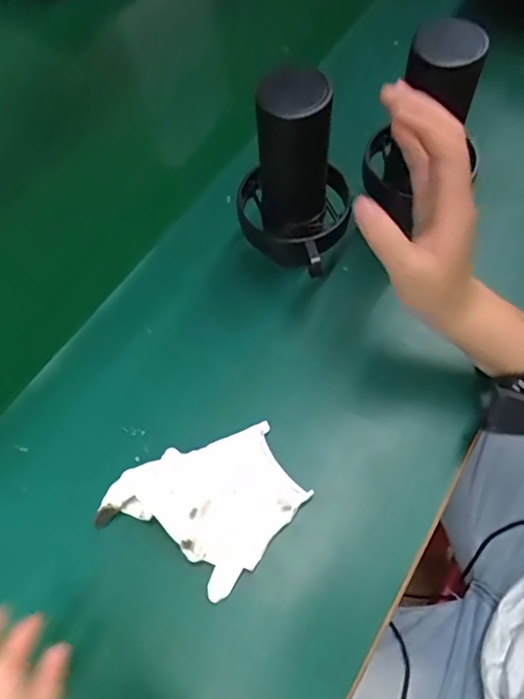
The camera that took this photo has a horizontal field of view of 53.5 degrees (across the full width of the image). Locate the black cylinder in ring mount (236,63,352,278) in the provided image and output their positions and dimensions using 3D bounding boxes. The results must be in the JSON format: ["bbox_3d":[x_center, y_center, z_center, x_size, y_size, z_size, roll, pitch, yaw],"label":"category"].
[{"bbox_3d":[0.025,-0.127,0.407,0.096,0.157,0.093,6,63,6],"label":"black cylinder in ring mount"}]

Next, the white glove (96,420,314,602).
[{"bbox_3d":[-0.039,0.110,0.397,0.112,0.022,0.124,37,70,20],"label":"white glove"}]

